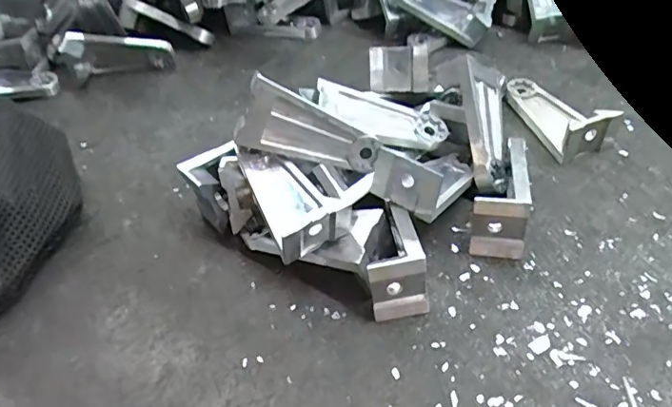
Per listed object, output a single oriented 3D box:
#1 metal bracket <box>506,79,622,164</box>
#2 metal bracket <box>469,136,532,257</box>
[{"bbox_3d":[0.168,-0.074,0.411,0.041,0.031,0.092,-14,46,-7],"label":"metal bracket"},{"bbox_3d":[0.112,-0.010,0.348,0.030,0.043,0.088,13,48,18],"label":"metal bracket"}]

